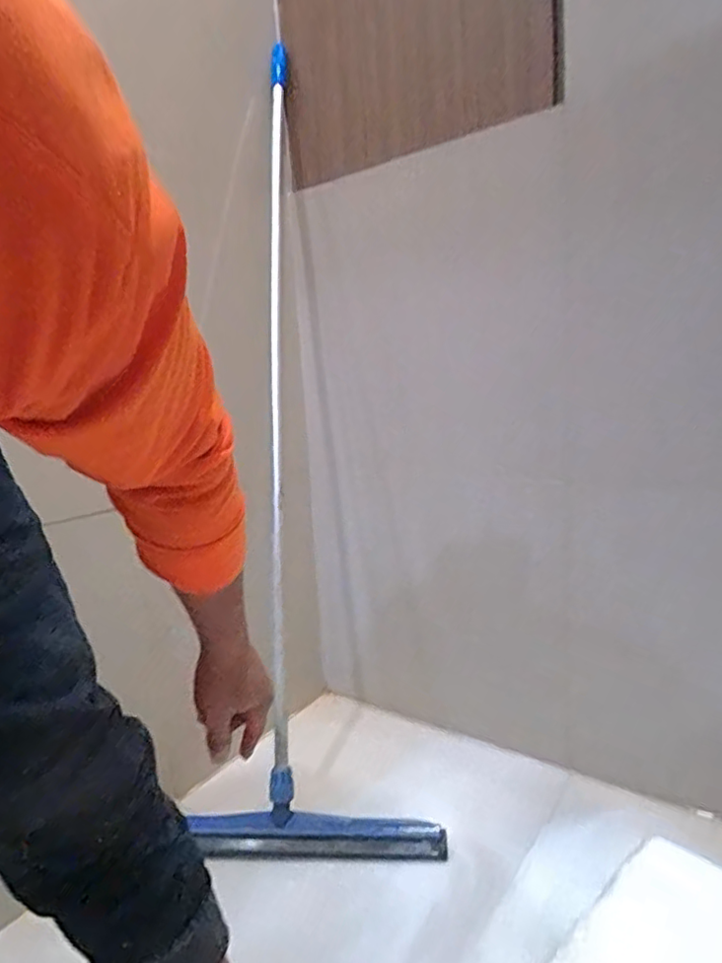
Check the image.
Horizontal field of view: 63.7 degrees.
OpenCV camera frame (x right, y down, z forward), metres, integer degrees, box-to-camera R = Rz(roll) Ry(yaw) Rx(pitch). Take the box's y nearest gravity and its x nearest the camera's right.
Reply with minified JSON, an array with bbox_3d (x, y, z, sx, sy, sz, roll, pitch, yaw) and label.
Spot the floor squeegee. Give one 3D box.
[{"bbox_3d":[-0.101,-0.054,1.030,0.410,1.317,0.065,-3,-10,4],"label":"floor squeegee"}]

